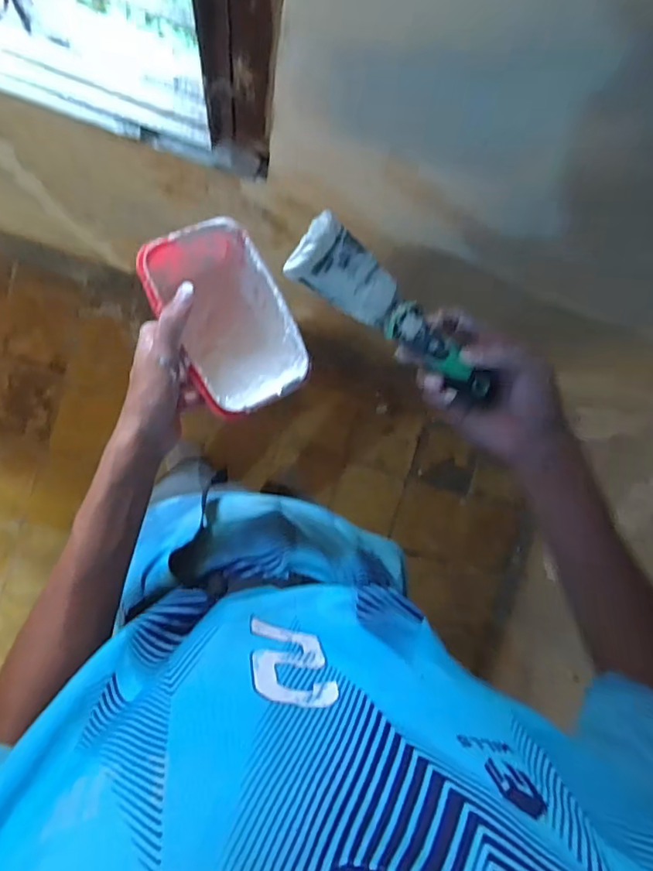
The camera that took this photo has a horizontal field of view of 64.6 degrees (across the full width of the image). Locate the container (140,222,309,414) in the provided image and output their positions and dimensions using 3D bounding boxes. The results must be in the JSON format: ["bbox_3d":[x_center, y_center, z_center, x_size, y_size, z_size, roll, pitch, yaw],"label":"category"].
[{"bbox_3d":[-0.090,-0.104,0.475,0.099,0.090,0.159,-30,96,-8],"label":"container"}]

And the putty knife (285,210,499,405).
[{"bbox_3d":[0.057,-0.088,0.391,0.186,0.018,0.046,34,85,-18],"label":"putty knife"}]

